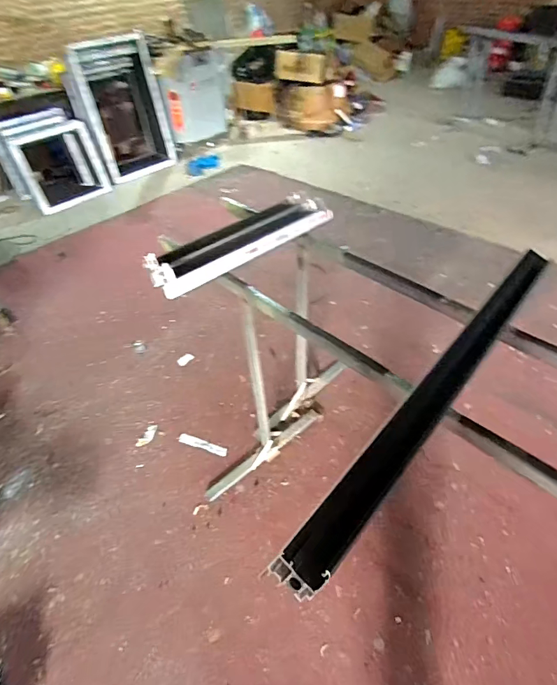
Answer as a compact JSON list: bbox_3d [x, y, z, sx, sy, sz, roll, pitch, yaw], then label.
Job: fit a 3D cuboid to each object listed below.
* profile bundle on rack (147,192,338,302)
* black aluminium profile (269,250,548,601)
[{"bbox_3d":[-0.117,-0.338,1.399,0.674,0.063,0.221,-33,49,-28],"label":"profile bundle on rack"},{"bbox_3d":[0.351,0.076,0.901,0.070,0.064,1.016,28,51,30],"label":"black aluminium profile"}]

